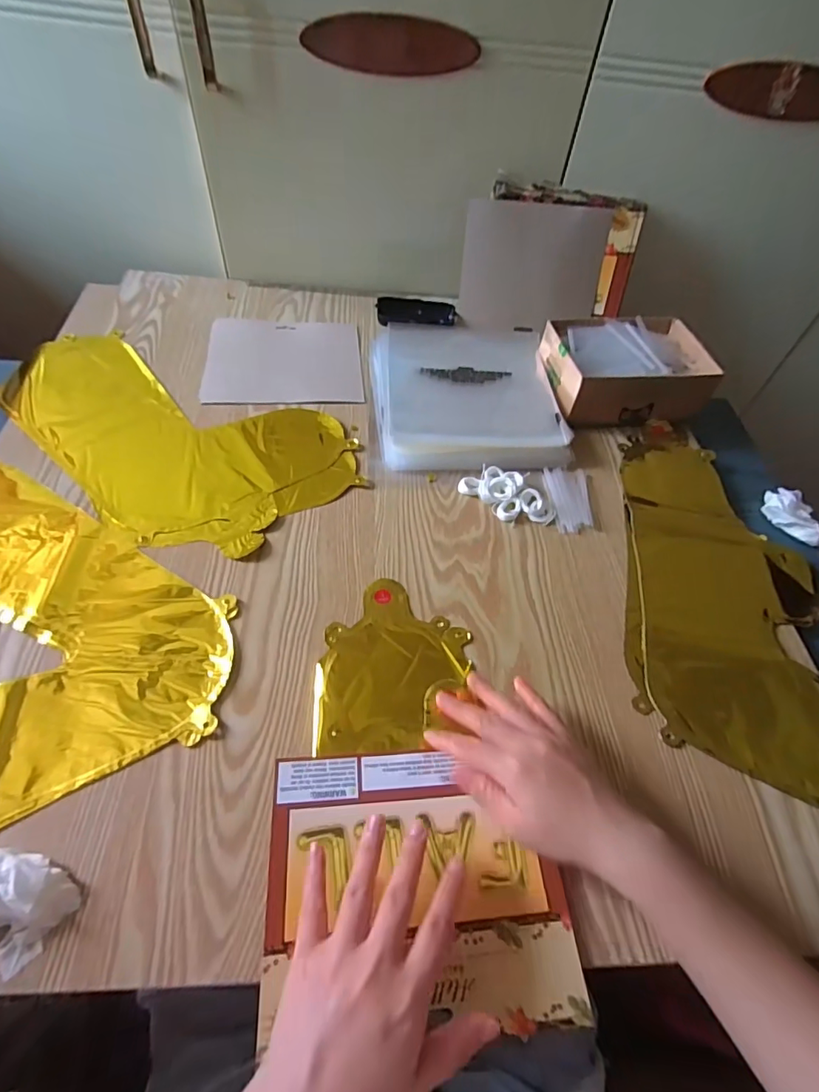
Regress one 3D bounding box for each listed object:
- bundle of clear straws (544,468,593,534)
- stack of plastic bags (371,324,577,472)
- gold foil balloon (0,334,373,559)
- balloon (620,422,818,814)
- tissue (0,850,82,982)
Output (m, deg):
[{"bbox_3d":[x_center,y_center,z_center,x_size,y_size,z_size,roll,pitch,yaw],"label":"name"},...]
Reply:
[{"bbox_3d":[0.173,-0.050,0.558,0.046,0.007,0.085,3,54,-3],"label":"bundle of clear straws"},{"bbox_3d":[0.066,-0.199,0.634,0.214,0.032,0.256,-1,55,-6],"label":"stack of plastic bags"},{"bbox_3d":[-0.274,-0.135,0.570,0.420,0.009,0.225,32,58,17],"label":"gold foil balloon"},{"bbox_3d":[0.308,0.029,0.504,0.194,0.013,0.411,10,54,2],"label":"balloon"},{"bbox_3d":[-0.245,0.217,0.305,0.075,0.027,0.059,8,54,0],"label":"tissue"}]

